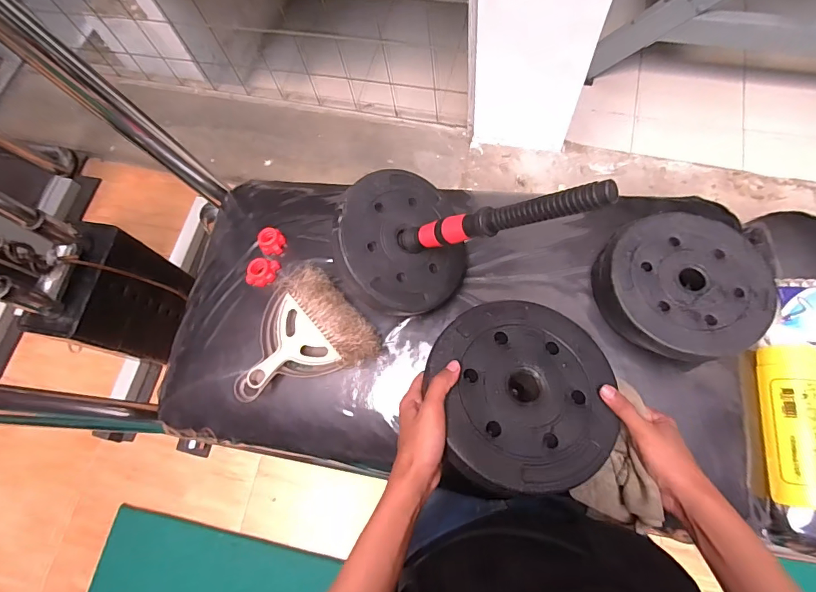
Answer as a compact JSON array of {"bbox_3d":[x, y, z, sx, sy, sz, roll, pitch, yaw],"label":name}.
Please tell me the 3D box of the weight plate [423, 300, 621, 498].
[{"bbox_3d":[0.114,0.091,0.419,0.175,0.042,0.177,0,74,1],"label":"weight plate"}]

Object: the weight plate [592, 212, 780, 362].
[{"bbox_3d":[0.339,-0.012,0.534,0.179,0.062,0.179,-2,71,4],"label":"weight plate"}]

